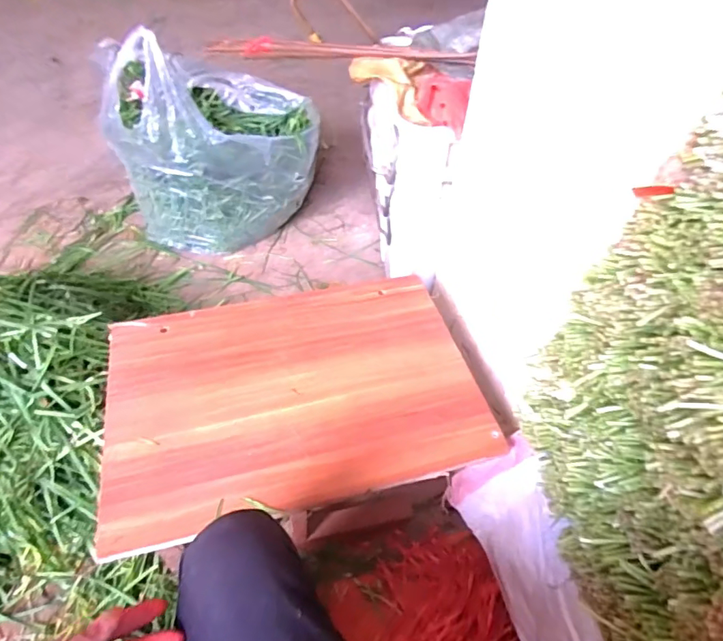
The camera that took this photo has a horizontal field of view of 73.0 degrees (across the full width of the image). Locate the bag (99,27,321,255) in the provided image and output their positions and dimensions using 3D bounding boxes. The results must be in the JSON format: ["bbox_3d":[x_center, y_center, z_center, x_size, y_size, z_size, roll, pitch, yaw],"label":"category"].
[{"bbox_3d":[-0.384,-0.464,1.284,0.481,0.470,0.326,-18,51,-17],"label":"bag"}]

